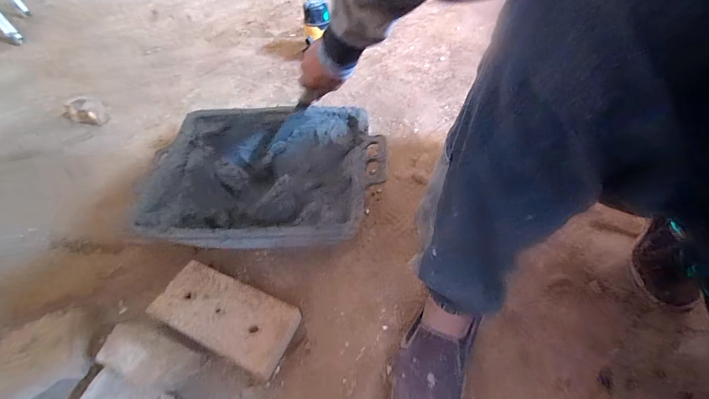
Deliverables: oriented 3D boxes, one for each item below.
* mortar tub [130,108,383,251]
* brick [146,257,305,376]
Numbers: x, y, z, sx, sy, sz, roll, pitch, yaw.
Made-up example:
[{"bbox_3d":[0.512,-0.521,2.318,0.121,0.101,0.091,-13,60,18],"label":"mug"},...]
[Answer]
[{"bbox_3d":[-0.174,-0.044,0.652,0.449,0.102,0.347,0,53,2],"label":"mortar tub"},{"bbox_3d":[-0.211,0.196,0.531,0.233,0.055,0.107,19,56,15],"label":"brick"}]

